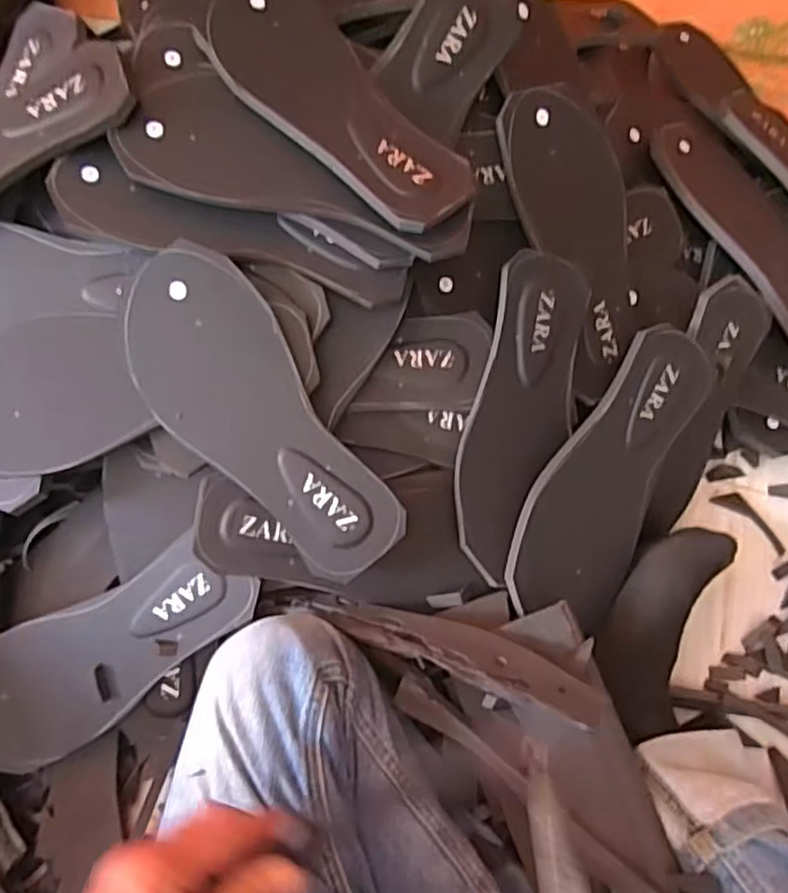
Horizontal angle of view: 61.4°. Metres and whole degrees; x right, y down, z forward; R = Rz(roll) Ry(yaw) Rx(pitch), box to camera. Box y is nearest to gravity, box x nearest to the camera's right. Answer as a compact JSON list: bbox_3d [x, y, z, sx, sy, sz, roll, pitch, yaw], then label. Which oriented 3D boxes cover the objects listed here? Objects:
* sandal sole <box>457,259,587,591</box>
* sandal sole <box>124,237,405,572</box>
[{"bbox_3d":[0.097,-0.024,0.505,0.080,0.010,0.242,15,85,-17],"label":"sandal sole"},{"bbox_3d":[-0.094,-0.017,0.455,0.095,0.010,0.245,-34,96,-1],"label":"sandal sole"}]

